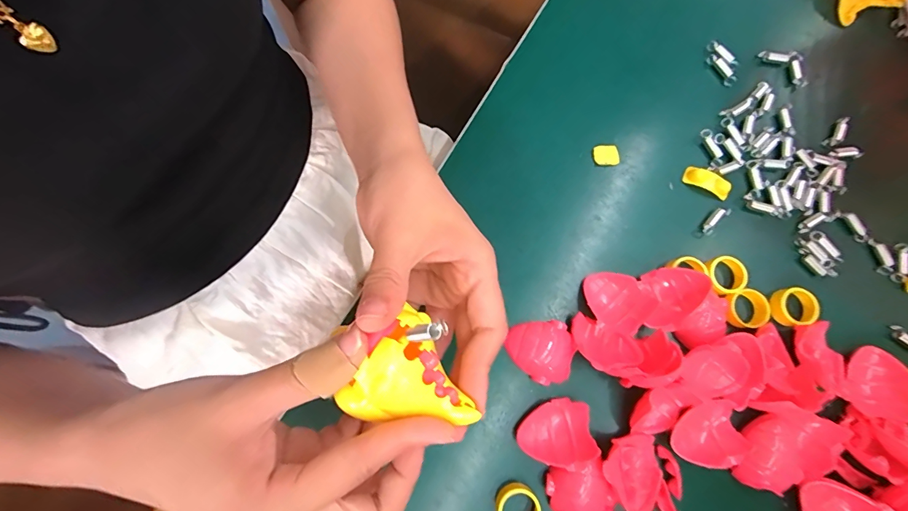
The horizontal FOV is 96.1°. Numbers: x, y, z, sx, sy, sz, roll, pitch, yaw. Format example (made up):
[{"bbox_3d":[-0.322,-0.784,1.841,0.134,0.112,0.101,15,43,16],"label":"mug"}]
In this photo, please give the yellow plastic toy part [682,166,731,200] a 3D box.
[{"bbox_3d":[0.183,-0.053,0.294,0.034,0.007,0.013,25,77,5],"label":"yellow plastic toy part"}]

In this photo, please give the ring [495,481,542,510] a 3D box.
[{"bbox_3d":[0.037,0.148,0.239,0.025,0.007,0.028,-34,83,-10],"label":"ring"}]

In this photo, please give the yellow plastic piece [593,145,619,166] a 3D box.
[{"bbox_3d":[0.111,-0.072,0.296,0.017,0.005,0.014,-2,79,-5],"label":"yellow plastic piece"}]

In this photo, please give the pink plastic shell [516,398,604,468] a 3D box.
[{"bbox_3d":[0.061,0.107,0.244,0.043,0.013,0.035,-9,80,-6],"label":"pink plastic shell"}]

